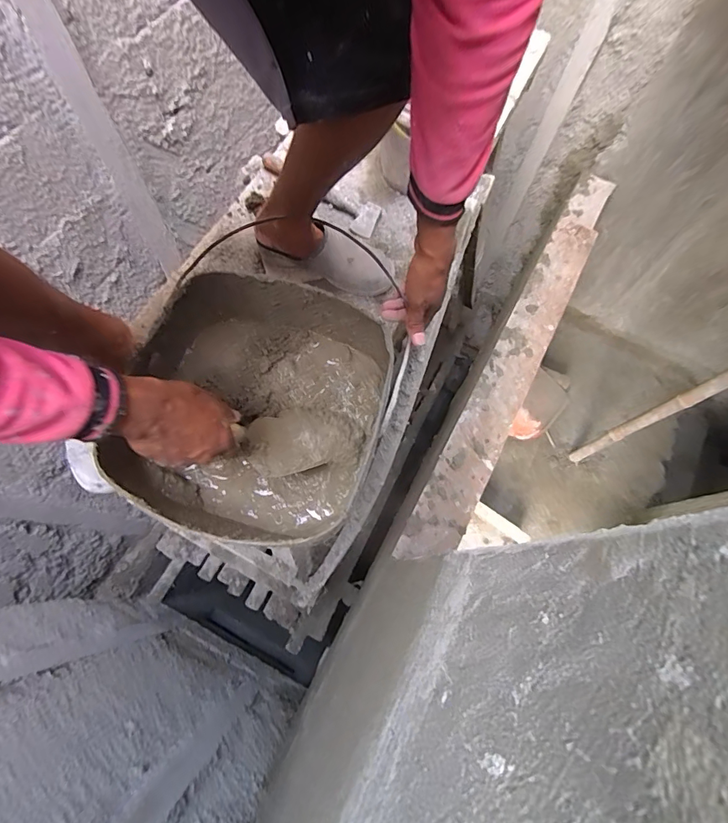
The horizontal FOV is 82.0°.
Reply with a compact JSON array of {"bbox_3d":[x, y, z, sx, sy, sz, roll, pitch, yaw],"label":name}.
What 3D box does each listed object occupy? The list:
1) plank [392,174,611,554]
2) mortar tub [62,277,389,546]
[{"bbox_3d":[0.555,-0.241,1.498,0.194,0.059,1.655,26,73,13],"label":"plank"},{"bbox_3d":[-0.166,-0.009,0.577,0.352,0.135,0.341,1,69,-2],"label":"mortar tub"}]

